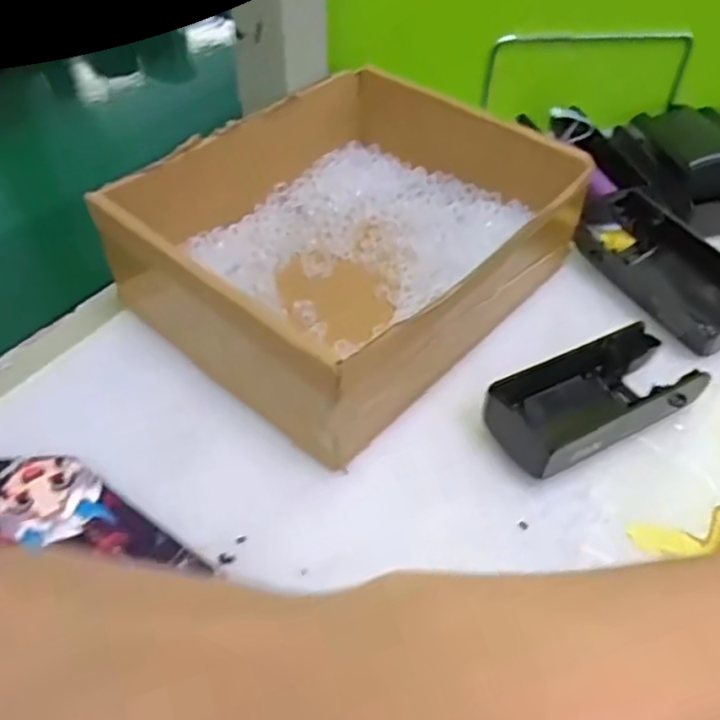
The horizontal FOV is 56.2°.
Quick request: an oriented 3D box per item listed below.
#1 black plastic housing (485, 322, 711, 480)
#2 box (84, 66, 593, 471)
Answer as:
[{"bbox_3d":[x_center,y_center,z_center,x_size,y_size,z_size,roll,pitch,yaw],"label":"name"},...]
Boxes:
[{"bbox_3d":[0.112,0.018,0.327,0.104,0.023,0.060,-18,50,-18],"label":"black plastic housing"},{"bbox_3d":[-0.003,-0.070,0.368,0.173,0.069,0.211,34,55,26],"label":"box"}]

